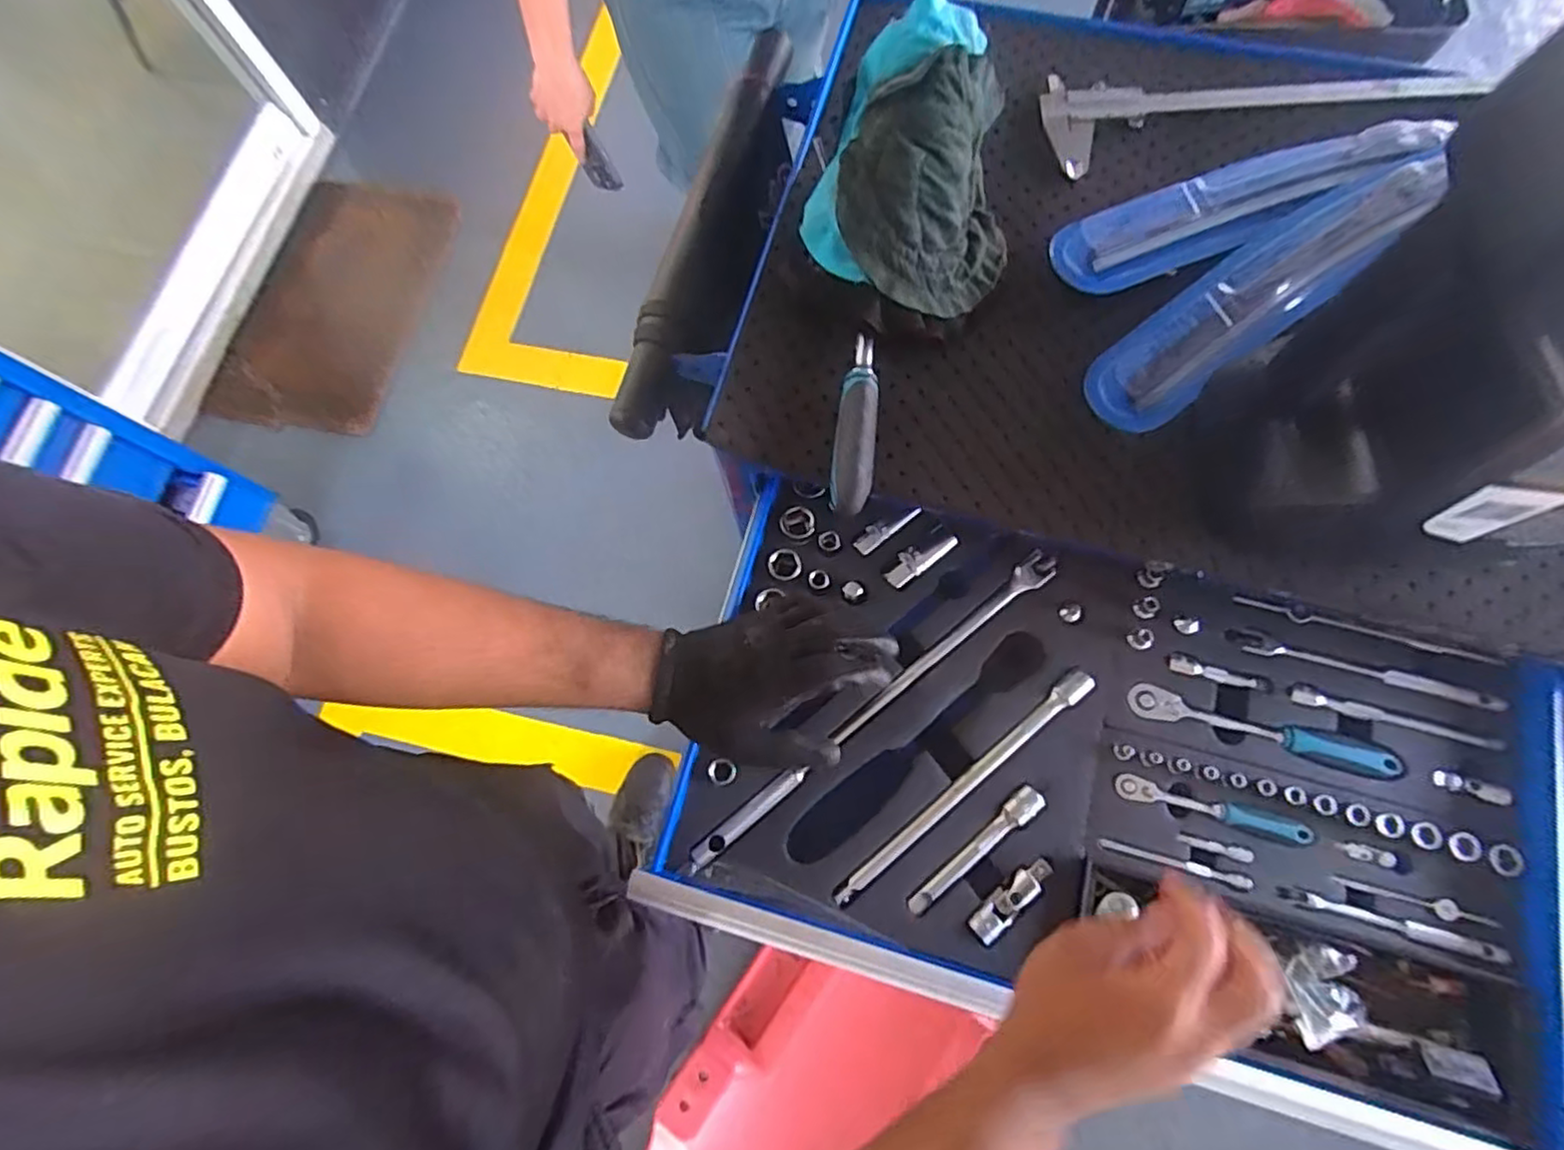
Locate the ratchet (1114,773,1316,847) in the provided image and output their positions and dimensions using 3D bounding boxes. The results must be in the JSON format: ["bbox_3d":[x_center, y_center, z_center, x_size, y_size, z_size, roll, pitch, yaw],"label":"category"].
[{"bbox_3d":[0.308,0.168,0.486,0.132,0.014,0.017,14,76,8],"label":"ratchet"}]

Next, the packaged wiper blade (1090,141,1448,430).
[{"bbox_3d":[0.356,-0.211,0.497,0.312,0.019,0.069,-36,75,-6],"label":"packaged wiper blade"}]

